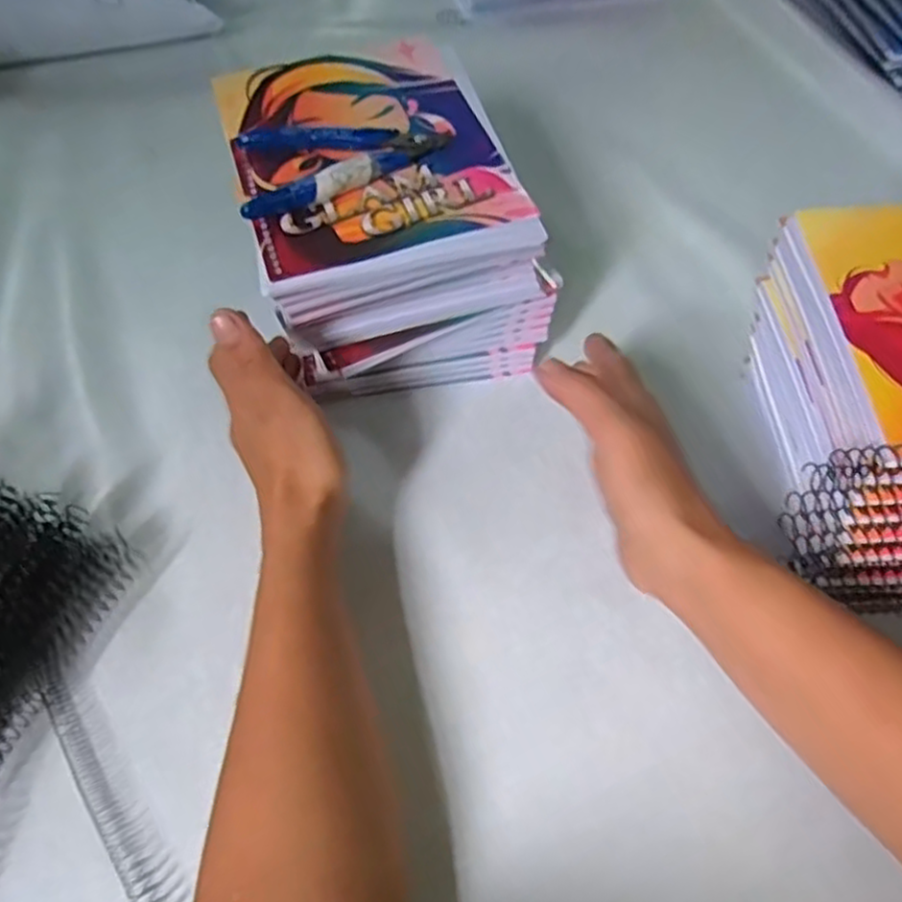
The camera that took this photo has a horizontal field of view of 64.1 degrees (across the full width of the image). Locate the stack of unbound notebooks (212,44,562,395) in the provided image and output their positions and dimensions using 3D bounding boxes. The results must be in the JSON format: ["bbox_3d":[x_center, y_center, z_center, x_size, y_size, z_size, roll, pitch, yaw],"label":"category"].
[{"bbox_3d":[-0.043,-0.147,0.452,0.147,0.115,0.193,-17,58,-6],"label":"stack of unbound notebooks"}]

